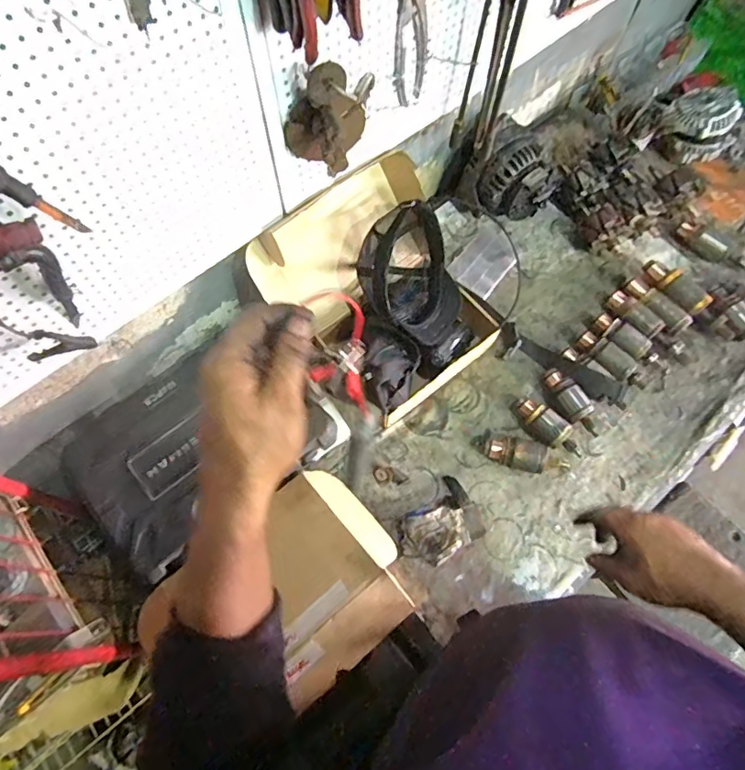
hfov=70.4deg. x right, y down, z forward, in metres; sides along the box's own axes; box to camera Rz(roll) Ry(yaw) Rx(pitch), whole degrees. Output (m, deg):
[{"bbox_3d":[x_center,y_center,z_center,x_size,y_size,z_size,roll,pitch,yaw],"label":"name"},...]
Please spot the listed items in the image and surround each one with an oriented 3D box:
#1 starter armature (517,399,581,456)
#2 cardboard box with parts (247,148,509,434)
[{"bbox_3d":[0.306,0.074,0.923,0.048,0.044,0.136,-40,73,-16],"label":"starter armature"},{"bbox_3d":[0.010,-0.149,0.916,0.321,0.217,0.333,-37,72,-15],"label":"cardboard box with parts"}]

